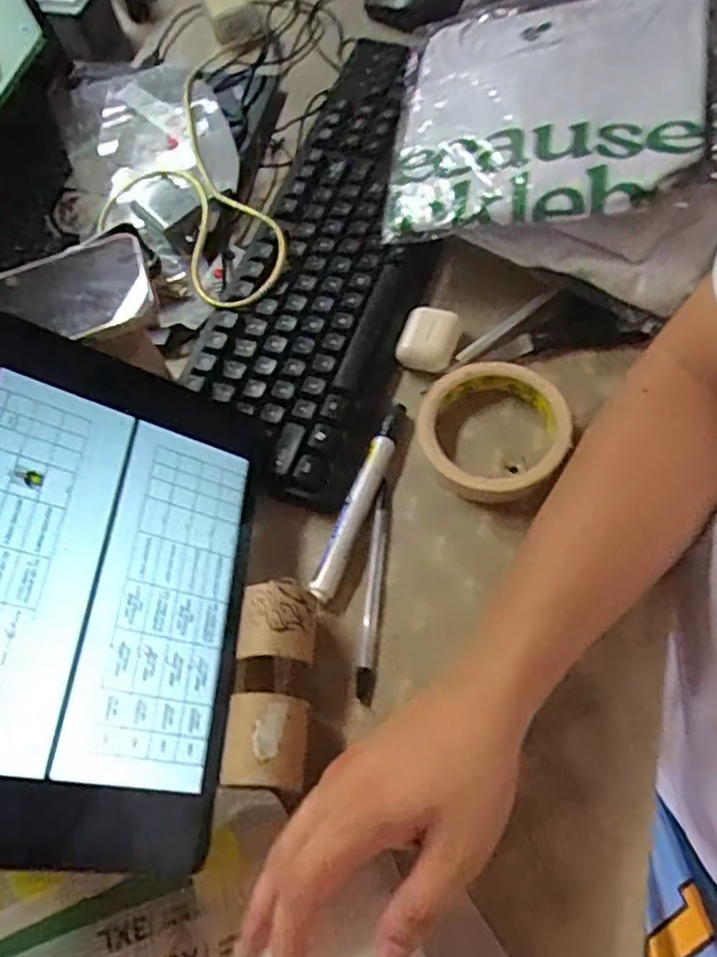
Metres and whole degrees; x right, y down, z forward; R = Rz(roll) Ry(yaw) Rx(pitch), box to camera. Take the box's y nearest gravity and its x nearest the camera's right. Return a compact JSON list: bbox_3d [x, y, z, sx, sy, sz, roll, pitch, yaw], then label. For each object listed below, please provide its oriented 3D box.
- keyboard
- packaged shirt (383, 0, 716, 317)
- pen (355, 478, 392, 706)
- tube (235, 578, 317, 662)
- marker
[{"bbox_3d":[-0.013,-0.186,0.489,0.138,0.028,0.413,14,67,5],"label":"keyboard"},{"bbox_3d":[0.157,-0.264,0.478,0.258,0.058,0.293,2,68,16],"label":"packaged shirt"},{"bbox_3d":[0.010,0.064,0.395,0.011,0.009,0.132,4,64,9],"label":"pen"},{"bbox_3d":[-0.043,0.082,0.370,0.040,0.041,0.042,0,65,2],"label":"tube"},{"bbox_3d":[0.002,0.010,0.418,0.015,0.012,0.141,17,67,14],"label":"marker"}]

